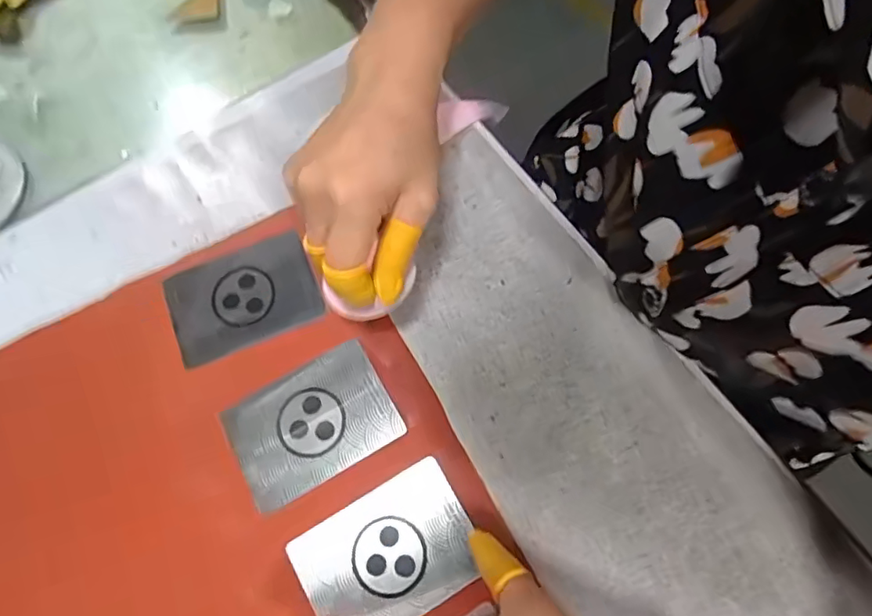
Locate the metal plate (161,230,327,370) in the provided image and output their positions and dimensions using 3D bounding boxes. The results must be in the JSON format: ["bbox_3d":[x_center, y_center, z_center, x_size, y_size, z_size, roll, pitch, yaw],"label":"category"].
[{"bbox_3d":[-0.115,-0.007,0.328,0.085,0.004,0.060,-20,73,-5],"label":"metal plate"}]

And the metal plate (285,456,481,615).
[{"bbox_3d":[-0.024,0.125,0.278,0.087,0.004,0.062,-30,74,-7],"label":"metal plate"}]

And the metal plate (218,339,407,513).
[{"bbox_3d":[-0.069,0.063,0.302,0.087,0.004,0.061,-29,71,-6],"label":"metal plate"}]

